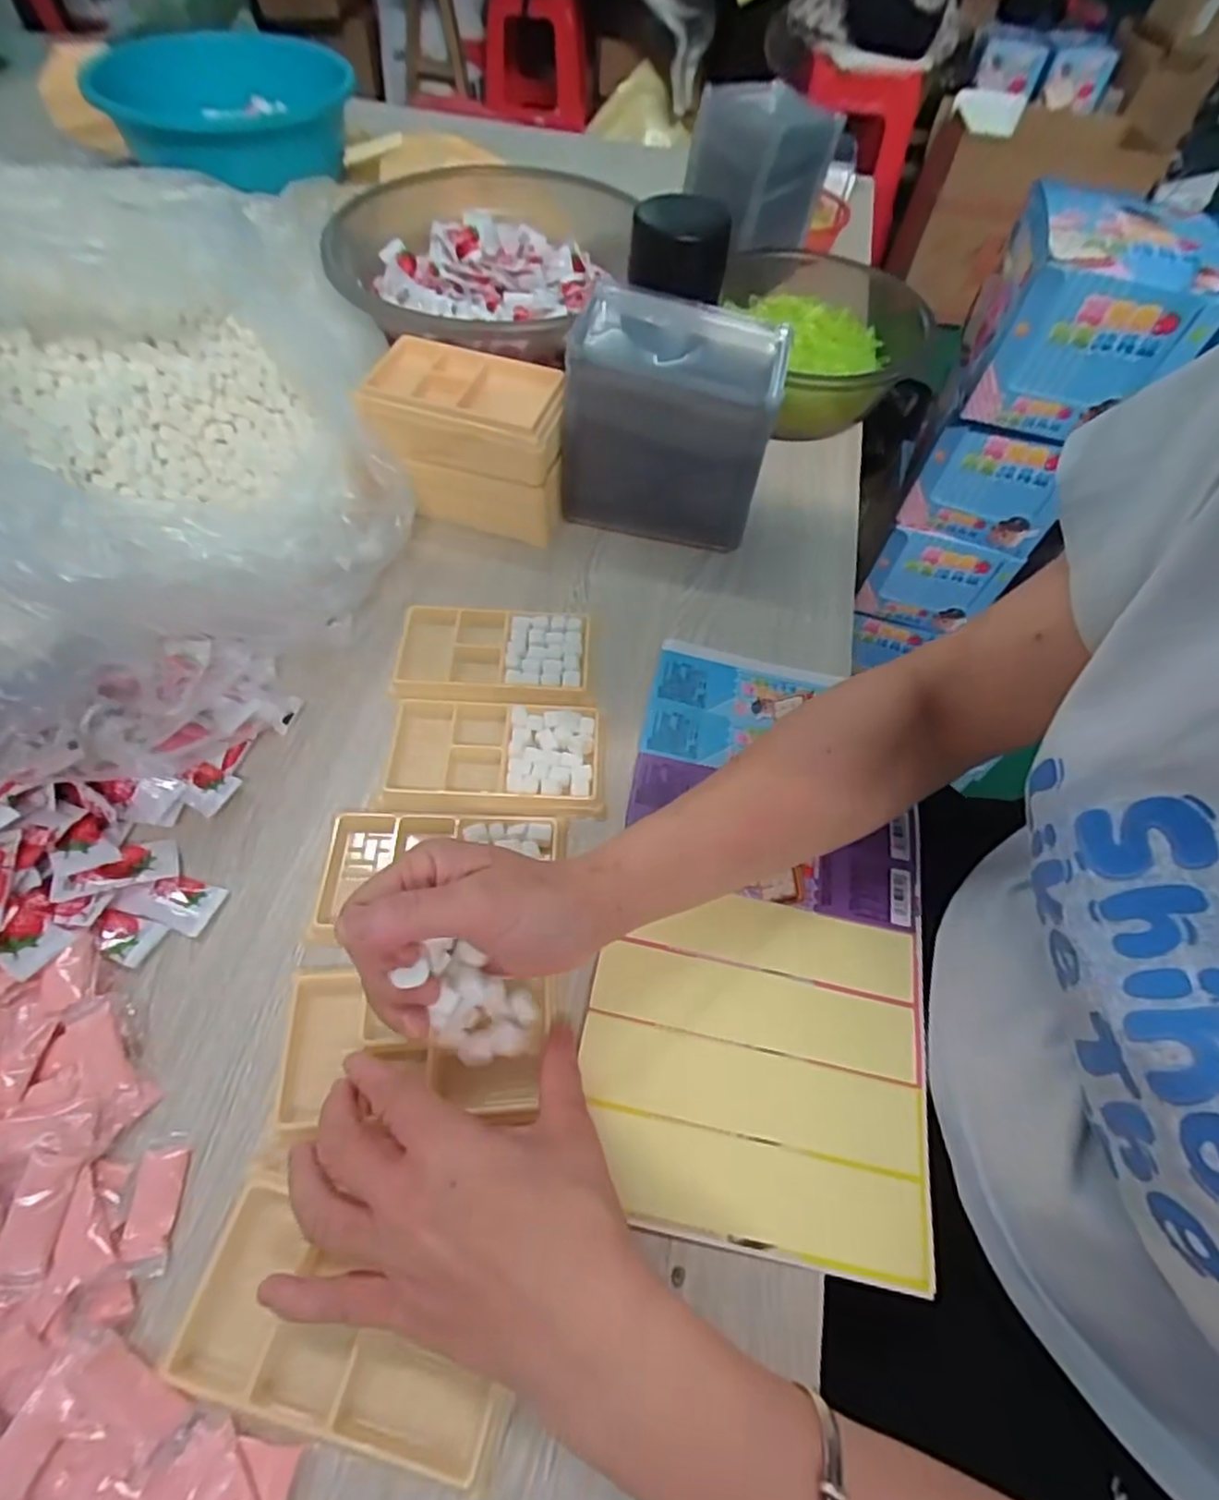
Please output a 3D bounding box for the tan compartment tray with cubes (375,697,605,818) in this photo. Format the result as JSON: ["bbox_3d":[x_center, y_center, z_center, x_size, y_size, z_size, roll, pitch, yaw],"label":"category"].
[{"bbox_3d":[-0.070,0.003,0.424,0.126,0.010,0.075,2,57,-3],"label":"tan compartment tray with cubes"}]

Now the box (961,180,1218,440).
[{"bbox_3d":[0.414,-0.379,0.605,0.149,0.130,0.139,14,57,5],"label":"box"}]

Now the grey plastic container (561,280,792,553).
[{"bbox_3d":[0.043,-0.233,0.502,0.139,0.134,0.085,13,57,4],"label":"grey plastic container"}]

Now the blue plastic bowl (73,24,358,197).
[{"bbox_3d":[-0.442,-0.760,0.819,0.270,0.083,0.263,-7,58,-9],"label":"blue plastic bowl"}]

